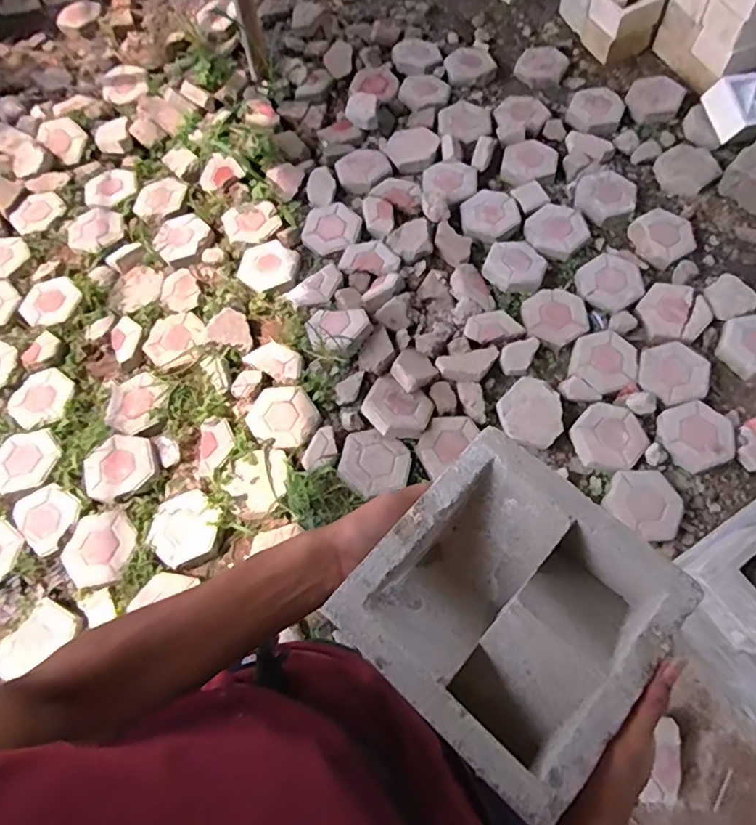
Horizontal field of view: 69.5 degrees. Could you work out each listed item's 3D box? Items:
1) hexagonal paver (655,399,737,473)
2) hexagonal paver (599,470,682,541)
[{"bbox_3d":[0.940,0.059,1.589,0.219,0.045,0.200,-20,66,-7],"label":"hexagonal paver"},{"bbox_3d":[0.750,0.257,1.532,0.196,0.040,0.209,-41,70,-16],"label":"hexagonal paver"}]

